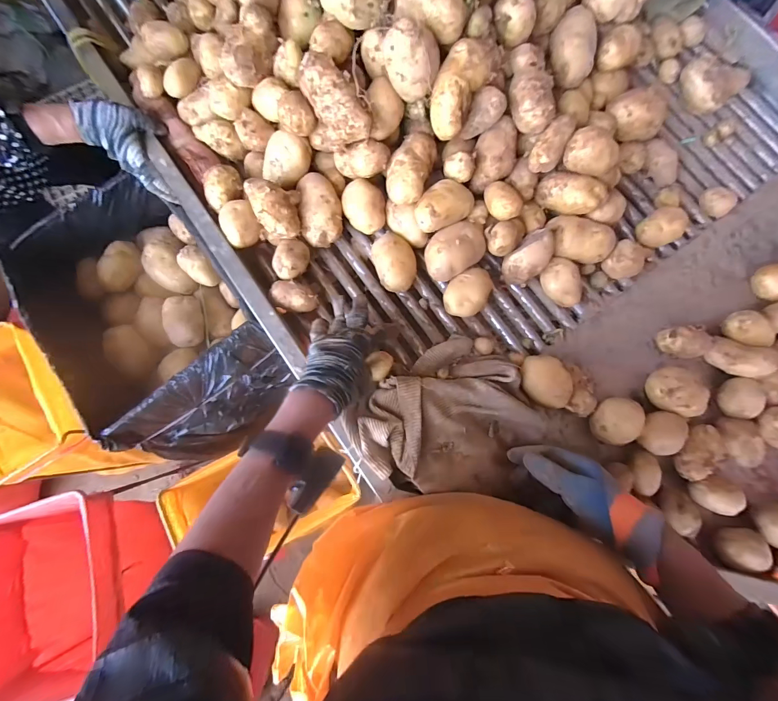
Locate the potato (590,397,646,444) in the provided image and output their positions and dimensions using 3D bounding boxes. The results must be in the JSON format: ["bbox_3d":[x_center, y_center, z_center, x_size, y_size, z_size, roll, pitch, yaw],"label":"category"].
[{"bbox_3d":[0.322,0.101,0.505,0.058,0.048,0.062,0,76,1],"label":"potato"}]

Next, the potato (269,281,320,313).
[{"bbox_3d":[-0.142,-0.076,0.523,0.061,0.040,0.039,20,77,6],"label":"potato"}]

